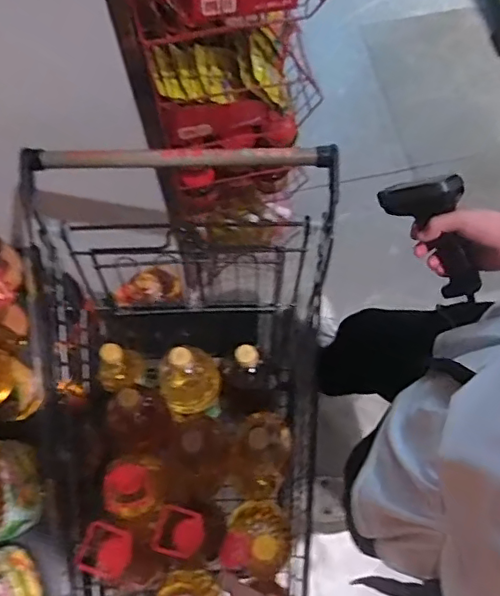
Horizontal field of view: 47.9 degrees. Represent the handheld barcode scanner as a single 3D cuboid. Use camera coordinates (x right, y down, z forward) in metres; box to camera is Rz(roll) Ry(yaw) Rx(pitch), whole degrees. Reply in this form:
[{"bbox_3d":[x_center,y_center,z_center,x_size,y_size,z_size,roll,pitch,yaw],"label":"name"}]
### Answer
[{"bbox_3d":[0.243,-0.088,0.701,0.160,0.084,0.059,55,39,-14],"label":"handheld barcode scanner"}]

